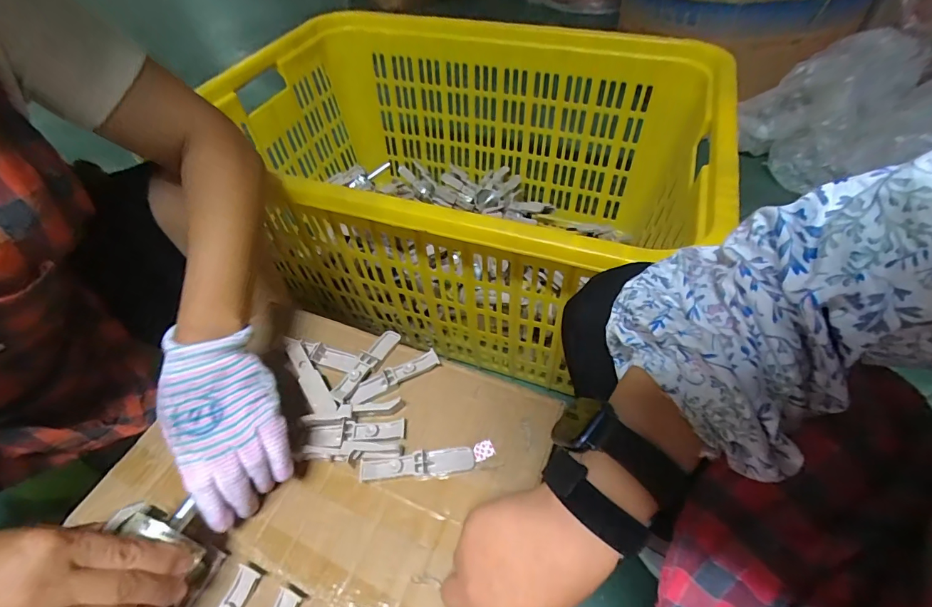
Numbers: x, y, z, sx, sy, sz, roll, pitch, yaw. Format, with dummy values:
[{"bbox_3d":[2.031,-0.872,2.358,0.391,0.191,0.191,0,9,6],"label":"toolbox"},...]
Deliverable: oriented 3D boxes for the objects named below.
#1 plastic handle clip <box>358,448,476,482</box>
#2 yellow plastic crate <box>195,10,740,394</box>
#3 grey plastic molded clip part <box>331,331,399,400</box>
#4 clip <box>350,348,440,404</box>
[{"bbox_3d":[-0.042,0.143,0.376,0.098,0.009,0.021,-8,50,-3],"label":"plastic handle clip"},{"bbox_3d":[-0.026,-0.218,0.824,0.813,0.386,0.612,15,53,15],"label":"yellow plastic crate"},{"bbox_3d":[-0.104,0.063,0.449,0.022,0.016,0.095,20,54,19],"label":"grey plastic molded clip part"},{"bbox_3d":[-0.074,0.074,0.435,0.094,0.010,0.020,-22,53,-15],"label":"clip"}]

